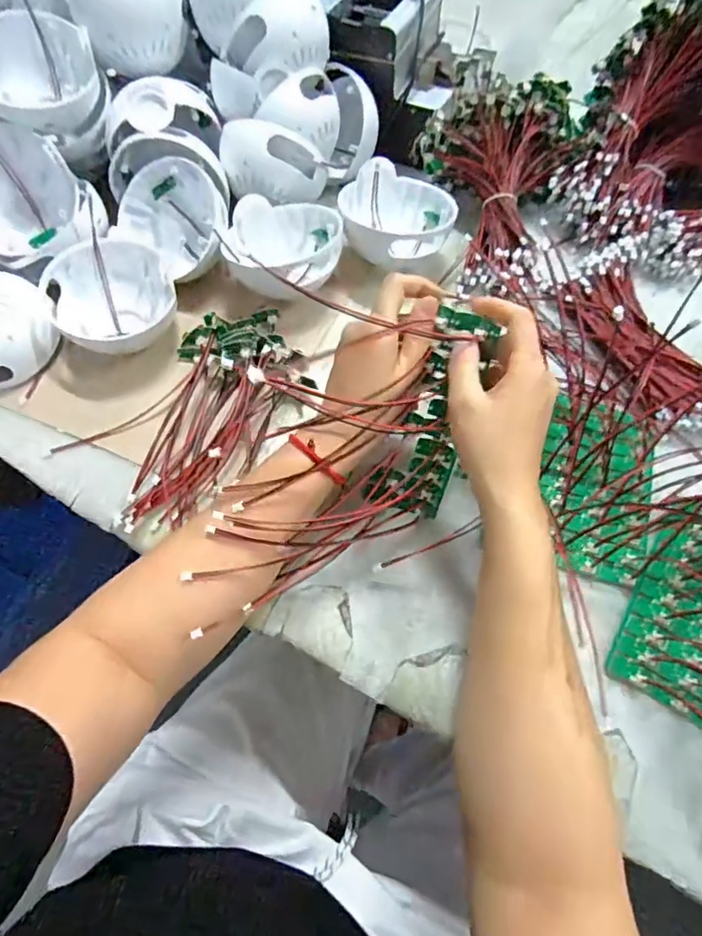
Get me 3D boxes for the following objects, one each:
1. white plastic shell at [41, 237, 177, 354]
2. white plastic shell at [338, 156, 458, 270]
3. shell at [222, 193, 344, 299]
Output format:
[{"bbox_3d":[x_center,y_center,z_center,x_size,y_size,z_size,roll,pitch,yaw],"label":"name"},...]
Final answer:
[{"bbox_3d":[-0.219,-0.156,0.513,0.112,0.060,0.101,-36,67,-17],"label":"white plastic shell"},{"bbox_3d":[0.046,-0.260,0.570,0.114,0.062,0.098,-2,62,-1],"label":"white plastic shell"},{"bbox_3d":[-0.066,-0.219,0.545,0.115,0.059,0.096,-12,62,-6],"label":"shell"}]

